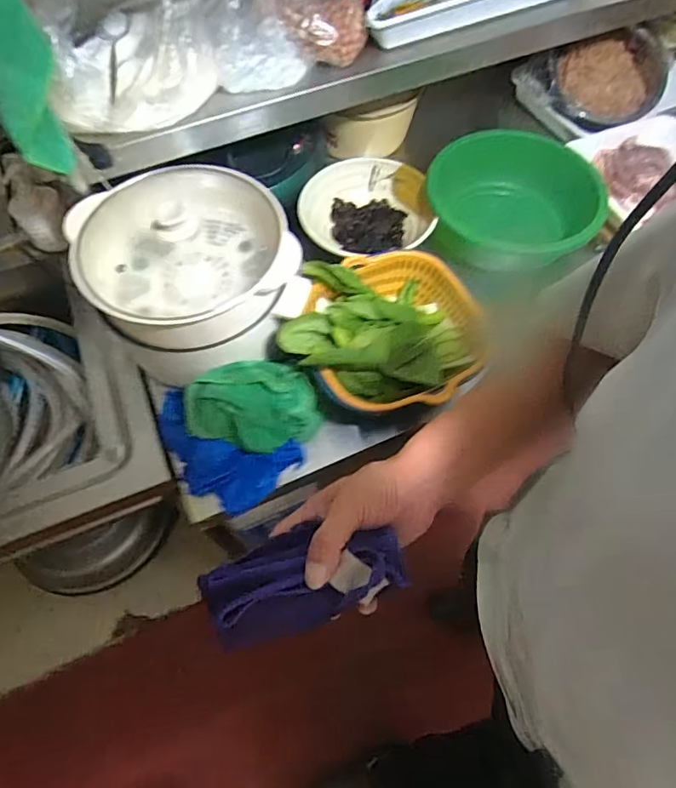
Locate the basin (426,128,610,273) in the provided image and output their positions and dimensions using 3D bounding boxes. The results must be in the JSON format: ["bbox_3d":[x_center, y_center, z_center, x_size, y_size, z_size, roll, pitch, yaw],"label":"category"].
[{"bbox_3d":[0.290,-0.305,0.873,0.274,0.130,0.262,-1,64,1],"label":"basin"}]

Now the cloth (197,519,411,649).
[{"bbox_3d":[-0.024,0.136,0.389,0.146,0.042,0.070,-12,64,-7],"label":"cloth"}]

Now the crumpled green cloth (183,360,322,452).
[{"bbox_3d":[-0.113,0.016,0.676,0.165,0.055,0.105,-14,65,-6],"label":"crumpled green cloth"}]

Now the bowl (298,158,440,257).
[{"bbox_3d":[0.054,-0.286,0.824,0.208,0.076,0.191,-1,64,1],"label":"bowl"}]

